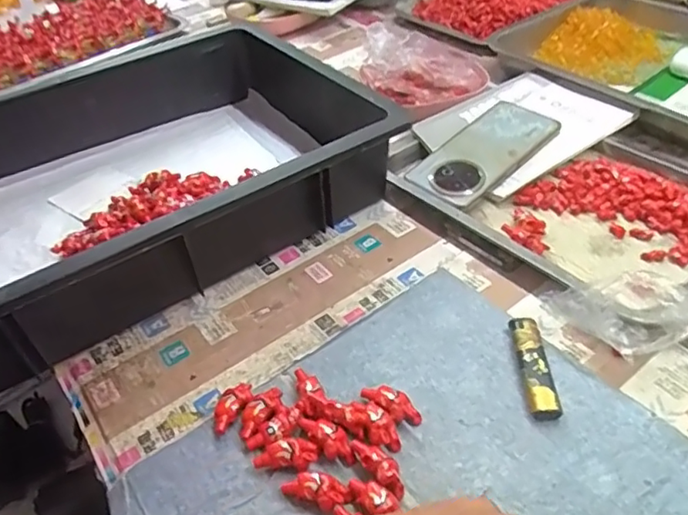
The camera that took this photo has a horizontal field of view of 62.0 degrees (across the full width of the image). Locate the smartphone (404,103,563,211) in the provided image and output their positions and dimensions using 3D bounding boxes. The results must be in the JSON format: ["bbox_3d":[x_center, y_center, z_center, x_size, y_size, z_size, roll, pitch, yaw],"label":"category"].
[{"bbox_3d":[0.140,-0.106,0.566,0.162,0.010,0.074,-36,56,-22],"label":"smartphone"}]

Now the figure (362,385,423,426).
[{"bbox_3d":[0.031,0.097,0.379,0.017,0.014,0.040,-35,49,-27],"label":"figure"}]

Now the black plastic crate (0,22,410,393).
[{"bbox_3d":[-0.205,-0.085,0.552,0.469,0.099,0.352,-28,47,-22],"label":"black plastic crate"}]

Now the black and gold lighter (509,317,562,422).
[{"bbox_3d":[0.132,0.075,0.397,0.019,0.014,0.077,-3,42,4],"label":"black and gold lighter"}]

